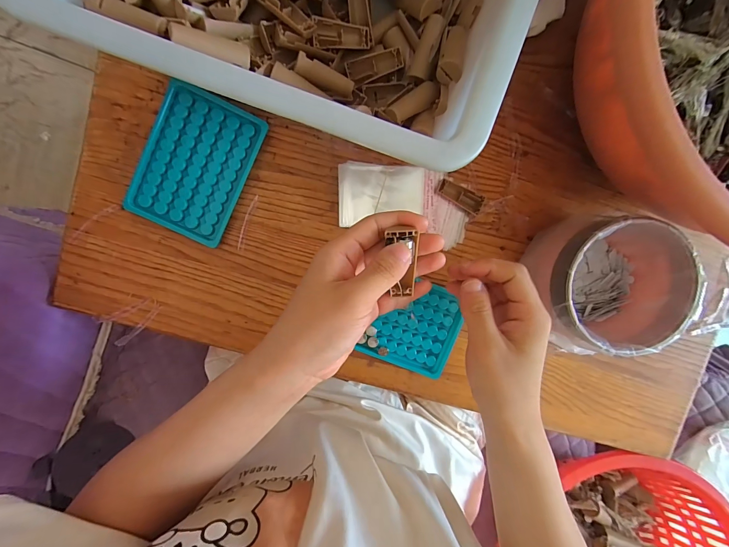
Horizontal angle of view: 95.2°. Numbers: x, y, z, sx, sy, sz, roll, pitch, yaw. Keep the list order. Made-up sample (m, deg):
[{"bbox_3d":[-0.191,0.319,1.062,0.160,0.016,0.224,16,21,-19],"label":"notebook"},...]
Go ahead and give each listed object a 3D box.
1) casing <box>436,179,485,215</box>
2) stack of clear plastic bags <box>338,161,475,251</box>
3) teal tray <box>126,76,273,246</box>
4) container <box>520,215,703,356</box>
[{"bbox_3d":[0.098,-0.079,0.336,0.050,0.010,0.018,28,95,-6],"label":"casing"},{"bbox_3d":[0.041,-0.072,0.334,0.136,0.015,0.070,12,95,-5],"label":"stack of clear plastic bags"},{"bbox_3d":[-0.161,-0.102,0.321,0.094,0.011,0.132,25,96,-5],"label":"teal tray"},{"bbox_3d":[0.221,0.007,0.315,0.112,0.085,0.108,0,97,-3],"label":"container"}]

